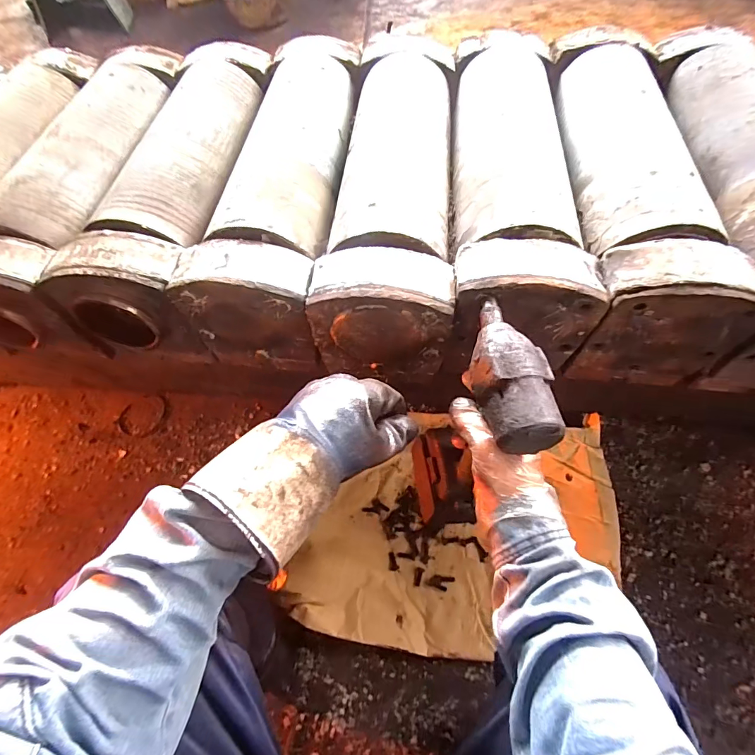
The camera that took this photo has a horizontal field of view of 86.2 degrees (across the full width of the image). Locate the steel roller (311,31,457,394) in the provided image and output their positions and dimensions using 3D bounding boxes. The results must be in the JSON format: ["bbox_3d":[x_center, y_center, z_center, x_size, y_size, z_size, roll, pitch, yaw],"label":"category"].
[{"bbox_3d":[0.030,-0.275,0.604,0.150,0.166,0.543,4,62,5],"label":"steel roller"}]

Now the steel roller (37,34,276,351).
[{"bbox_3d":[-0.283,-0.309,0.604,0.151,0.123,0.553,3,62,5],"label":"steel roller"}]

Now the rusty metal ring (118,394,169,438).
[{"bbox_3d":[-0.503,0.080,0.865,0.100,0.010,0.096,8,78,8],"label":"rusty metal ring"}]

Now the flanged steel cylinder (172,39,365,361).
[{"bbox_3d":[-0.121,-0.292,0.612,0.151,0.162,0.543,5,62,5],"label":"flanged steel cylinder"}]

